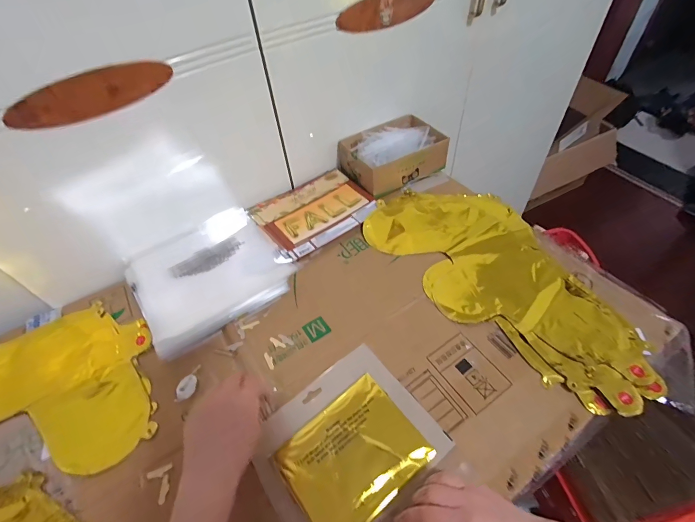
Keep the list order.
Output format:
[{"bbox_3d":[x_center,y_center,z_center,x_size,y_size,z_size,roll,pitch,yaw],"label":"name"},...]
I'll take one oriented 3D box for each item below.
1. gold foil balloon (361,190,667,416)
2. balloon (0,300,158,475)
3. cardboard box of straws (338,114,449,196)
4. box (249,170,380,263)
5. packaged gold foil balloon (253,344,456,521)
[{"bbox_3d":[0.228,0.018,0.543,0.218,0.012,0.450,-27,54,-17],"label":"gold foil balloon"},{"bbox_3d":[-0.451,0.174,0.473,0.391,0.016,0.227,-9,51,-4],"label":"balloon"},{"bbox_3d":[0.092,-0.217,0.712,0.189,0.060,0.136,-25,54,-16],"label":"cardboard box of straws"},{"bbox_3d":[-0.061,-0.099,0.673,0.210,0.014,0.168,-33,56,-21],"label":"box"},{"bbox_3d":[0.000,0.211,0.412,0.191,0.009,0.162,-33,56,-21],"label":"packaged gold foil balloon"}]

